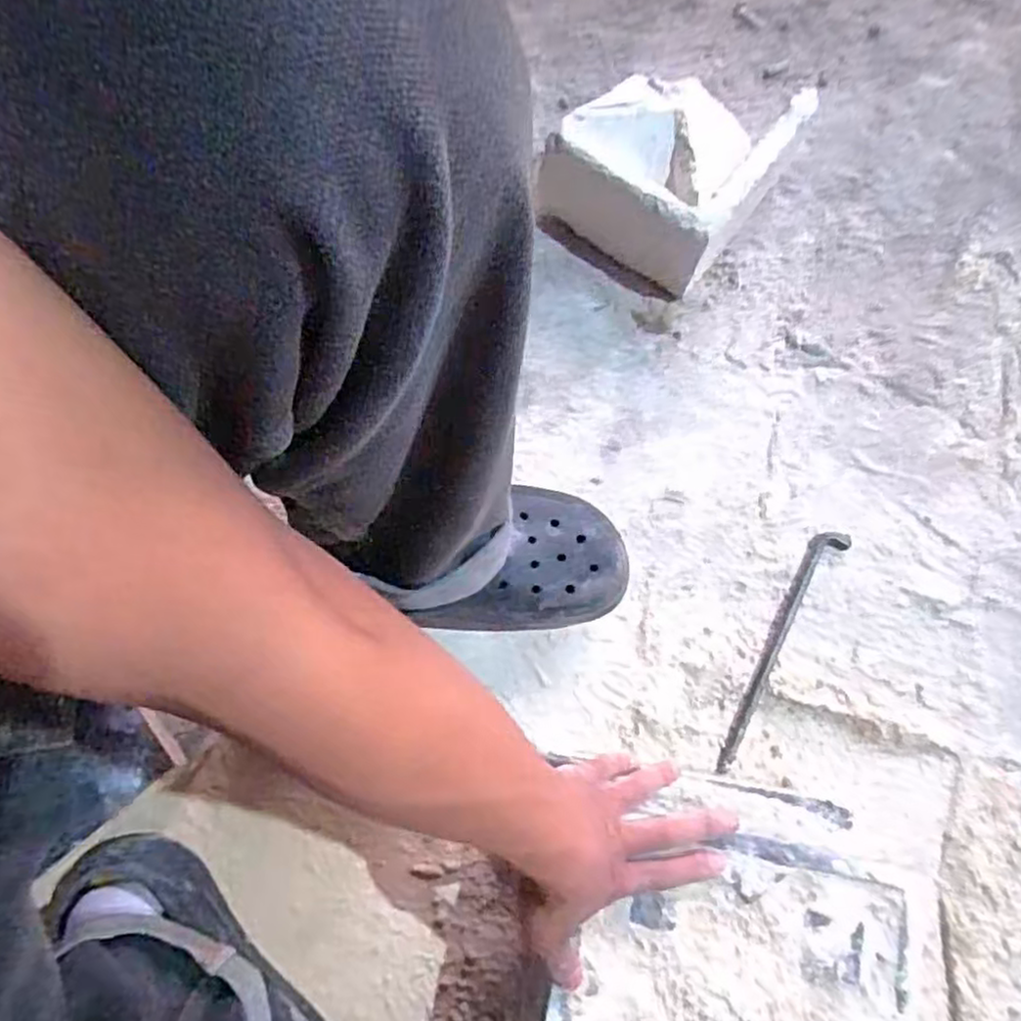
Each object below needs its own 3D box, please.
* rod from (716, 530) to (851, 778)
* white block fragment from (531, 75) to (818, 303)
[{"bbox_3d":[0.229,0.114,0.623,0.029,0.007,0.235,33,79,8],"label":"rod"},{"bbox_3d":[0.142,-0.326,0.679,0.173,0.098,0.192,35,80,8],"label":"white block fragment"}]

